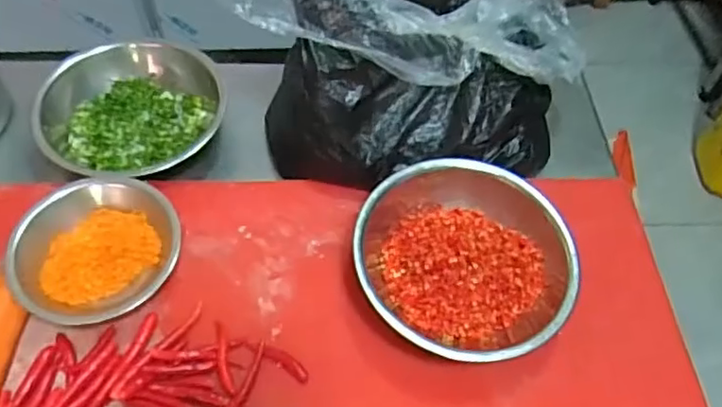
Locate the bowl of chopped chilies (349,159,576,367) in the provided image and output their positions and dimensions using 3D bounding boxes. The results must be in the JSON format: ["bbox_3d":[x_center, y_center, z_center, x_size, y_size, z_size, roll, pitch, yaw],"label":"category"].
[{"bbox_3d":[0.091,0.048,0.532,0.184,0.067,0.184,2,57,-3],"label":"bowl of chopped chilies"}]

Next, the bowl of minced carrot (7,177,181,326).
[{"bbox_3d":[-0.227,0.036,0.513,0.132,0.059,0.111,-19,60,-15],"label":"bowl of minced carrot"}]

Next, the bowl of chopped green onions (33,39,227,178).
[{"bbox_3d":[-0.238,-0.096,0.604,0.180,0.067,0.151,13,57,5],"label":"bowl of chopped green onions"}]

